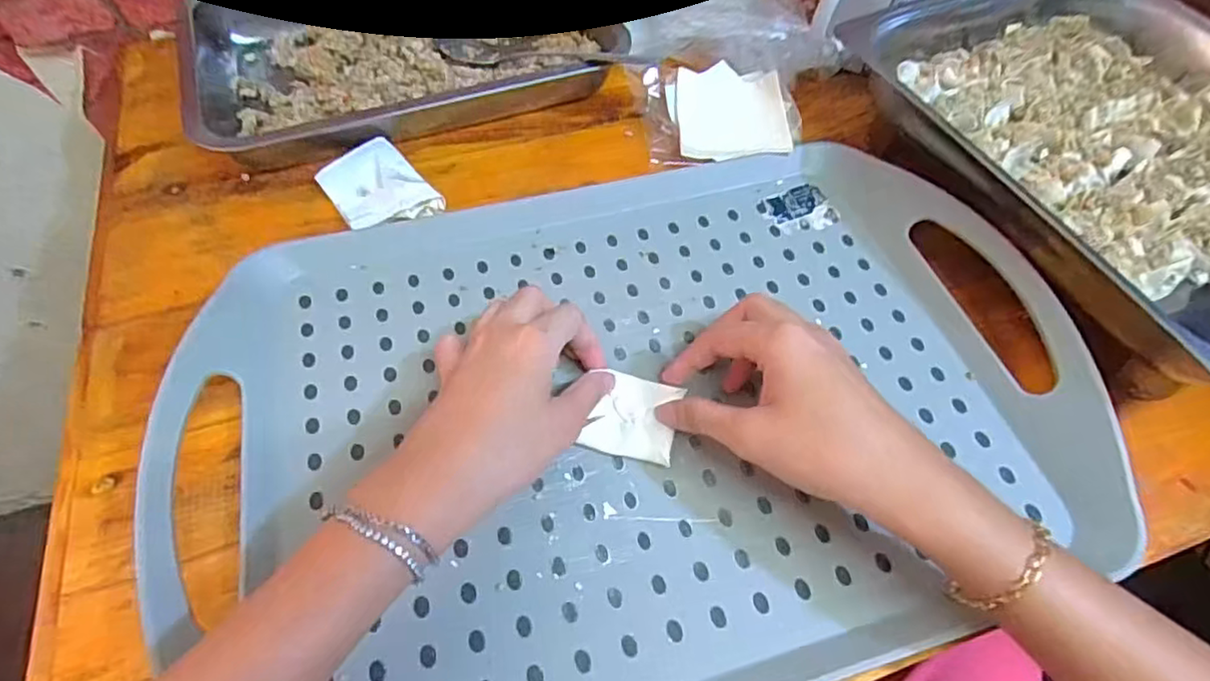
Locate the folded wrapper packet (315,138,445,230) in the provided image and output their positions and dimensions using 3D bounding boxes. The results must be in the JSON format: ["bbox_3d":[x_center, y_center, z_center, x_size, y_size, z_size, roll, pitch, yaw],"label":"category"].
[{"bbox_3d":[-0.149,-0.100,0.425,0.056,0.012,0.075,-31,62,-20],"label":"folded wrapper packet"}]

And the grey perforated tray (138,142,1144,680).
[{"bbox_3d":[0.016,0.020,0.333,0.435,0.038,0.312,-14,58,-10],"label":"grey perforated tray"}]

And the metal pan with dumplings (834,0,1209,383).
[{"bbox_3d":[0.338,-0.117,0.413,0.265,0.069,0.312,-20,59,-13],"label":"metal pan with dumplings"}]

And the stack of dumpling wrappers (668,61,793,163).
[{"bbox_3d":[0.086,-0.164,0.463,0.081,0.022,0.088,-1,56,-1],"label":"stack of dumpling wrappers"}]

